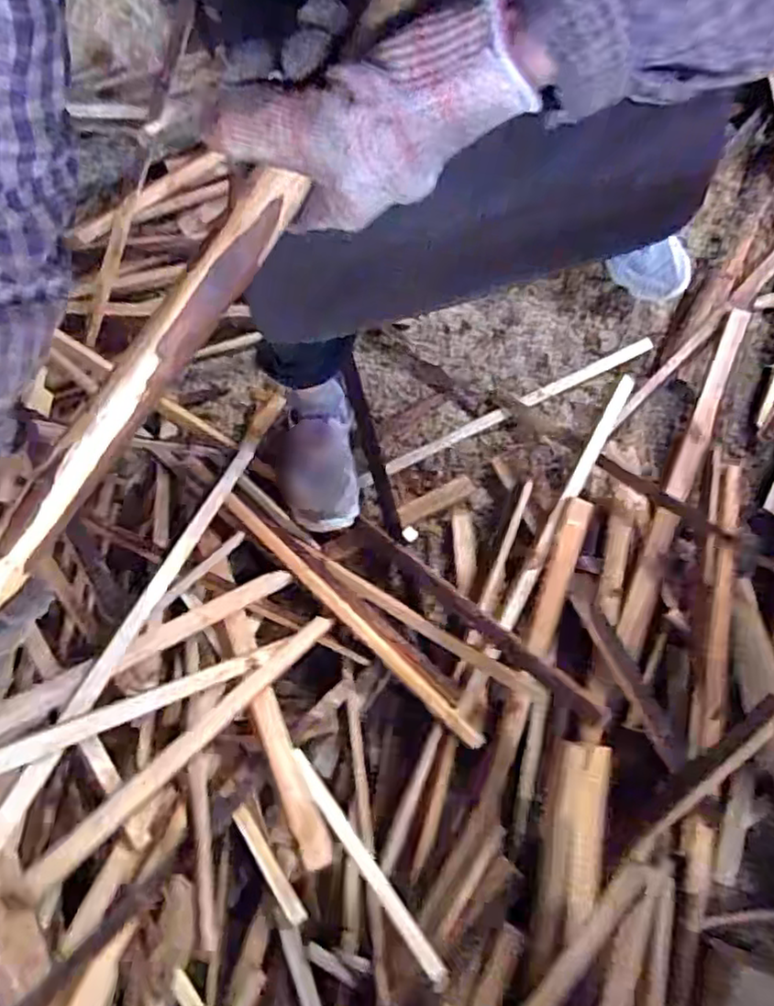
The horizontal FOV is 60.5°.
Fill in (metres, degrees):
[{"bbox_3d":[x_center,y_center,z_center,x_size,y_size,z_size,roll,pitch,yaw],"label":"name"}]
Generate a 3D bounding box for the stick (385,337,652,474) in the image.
[{"bbox_3d":[0.184,-0.134,0.911,0.406,0.010,0.017,-26,77,-5],"label":"stick"}]

